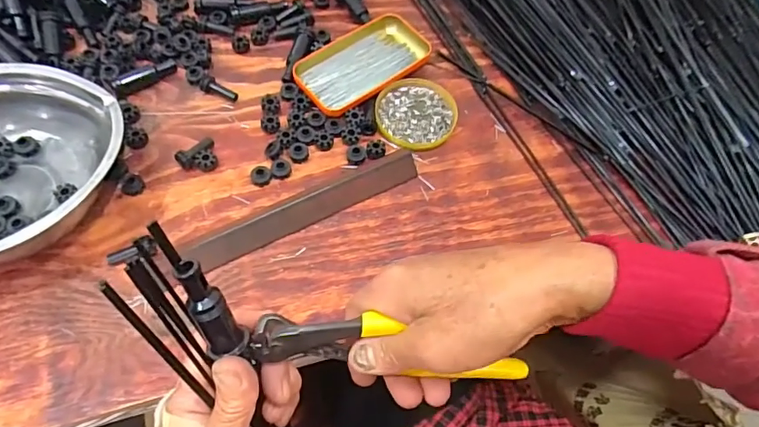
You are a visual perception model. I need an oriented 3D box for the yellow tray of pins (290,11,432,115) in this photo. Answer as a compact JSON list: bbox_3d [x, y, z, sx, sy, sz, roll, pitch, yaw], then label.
[{"bbox_3d":[-0.020,-0.163,0.529,0.144,0.014,0.083,-37,71,-20],"label":"yellow tray of pins"}]

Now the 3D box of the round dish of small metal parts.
[{"bbox_3d":[0.038,-0.104,0.506,0.087,0.012,0.080,2,63,-4],"label":"round dish of small metal parts"}]

